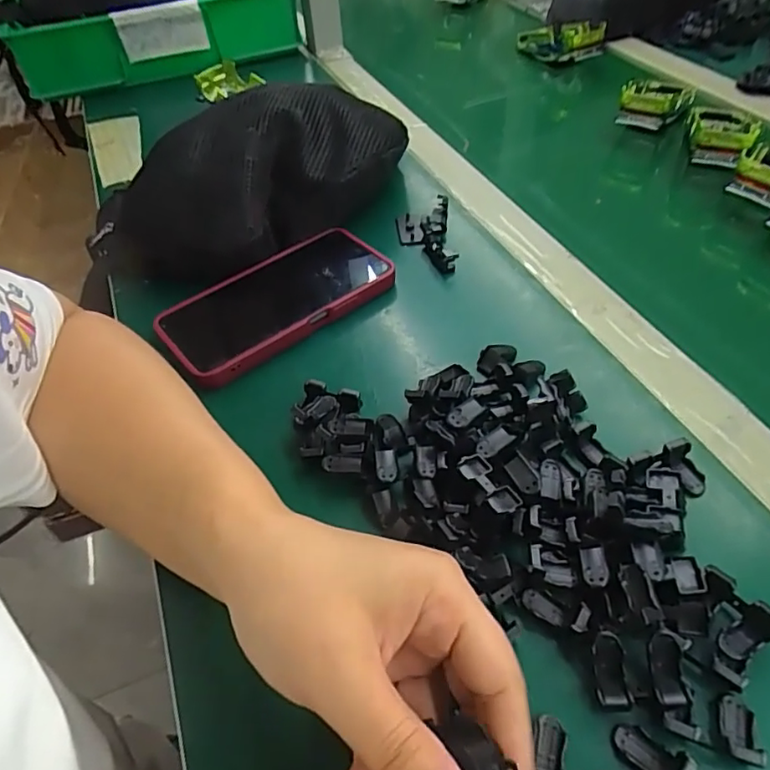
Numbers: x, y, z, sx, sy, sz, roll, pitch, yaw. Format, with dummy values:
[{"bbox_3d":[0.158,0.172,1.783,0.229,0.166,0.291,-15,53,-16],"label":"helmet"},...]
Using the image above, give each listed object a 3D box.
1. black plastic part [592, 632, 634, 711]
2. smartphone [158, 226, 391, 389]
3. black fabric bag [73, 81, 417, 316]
[{"bbox_3d":[0.093,0.119,0.233,0.012,0.008,0.030,-6,84,0],"label":"black plastic part"},{"bbox_3d":[-0.076,-0.063,0.412,0.163,0.021,0.083,-33,54,-22],"label":"smartphone"},{"bbox_3d":[-0.118,-0.163,0.452,0.275,0.086,0.144,-14,49,-7],"label":"black fabric bag"}]

